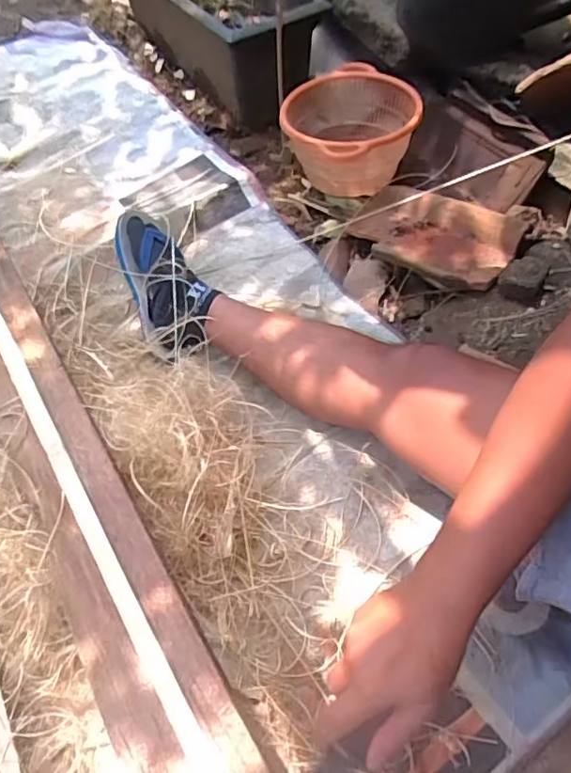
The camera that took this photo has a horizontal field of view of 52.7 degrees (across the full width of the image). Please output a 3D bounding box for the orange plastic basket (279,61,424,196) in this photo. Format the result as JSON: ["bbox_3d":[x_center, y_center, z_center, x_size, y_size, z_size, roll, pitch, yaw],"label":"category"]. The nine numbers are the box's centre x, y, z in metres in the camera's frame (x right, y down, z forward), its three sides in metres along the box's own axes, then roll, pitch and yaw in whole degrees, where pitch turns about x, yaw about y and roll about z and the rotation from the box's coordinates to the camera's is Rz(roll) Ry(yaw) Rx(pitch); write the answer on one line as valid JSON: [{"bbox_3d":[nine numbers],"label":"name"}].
[{"bbox_3d":[0.115,-0.466,1.104,0.236,0.174,0.254,1,60,-2],"label":"orange plastic basket"}]

